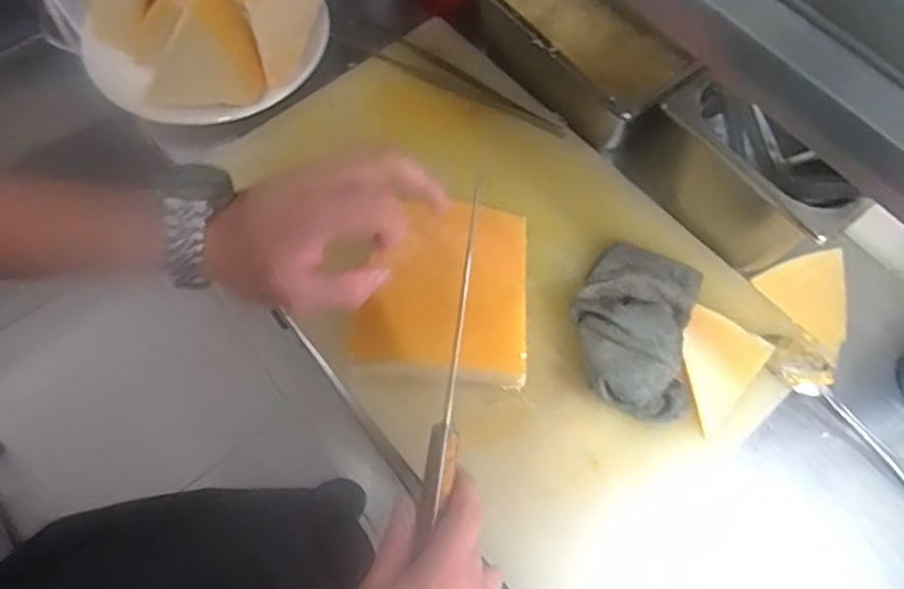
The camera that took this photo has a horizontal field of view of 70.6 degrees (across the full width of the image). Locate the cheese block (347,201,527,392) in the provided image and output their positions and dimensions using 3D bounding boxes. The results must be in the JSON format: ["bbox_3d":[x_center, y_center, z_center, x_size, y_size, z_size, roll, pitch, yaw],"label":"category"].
[{"bbox_3d":[-0.005,0.009,0.528,0.126,0.105,0.127,0,74,6],"label":"cheese block"}]

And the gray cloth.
[{"bbox_3d":[0.161,0.022,0.556,0.108,0.052,0.158,13,66,5],"label":"gray cloth"}]

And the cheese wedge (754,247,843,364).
[{"bbox_3d":[0.355,0.004,0.613,0.081,0.017,0.099,-29,69,-13],"label":"cheese wedge"}]

